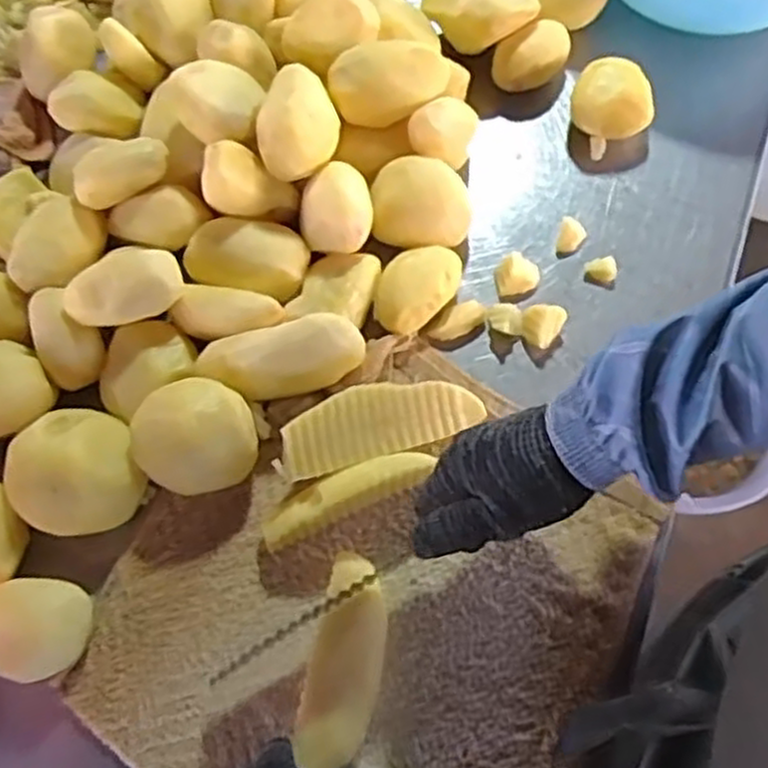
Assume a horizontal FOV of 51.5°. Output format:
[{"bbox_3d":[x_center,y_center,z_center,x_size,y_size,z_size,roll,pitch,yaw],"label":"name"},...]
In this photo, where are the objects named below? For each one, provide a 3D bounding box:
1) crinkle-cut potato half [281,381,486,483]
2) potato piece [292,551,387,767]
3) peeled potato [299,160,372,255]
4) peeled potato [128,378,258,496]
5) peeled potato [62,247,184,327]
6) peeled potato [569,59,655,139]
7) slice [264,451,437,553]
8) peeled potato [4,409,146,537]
[{"bbox_3d":[-0.003,0.024,0.542,0.139,0.020,0.049,-14,94,-16],"label":"crinkle-cut potato half"},{"bbox_3d":[-0.023,0.167,0.487,0.041,0.026,0.125,8,66,4],"label":"potato piece"},{"bbox_3d":[-0.037,-0.134,0.592,0.052,0.048,0.064,-6,65,-3],"label":"peeled potato"},{"bbox_3d":[-0.126,0.037,0.530,0.076,0.055,0.071,0,65,0],"label":"peeled potato"},{"bbox_3d":[-0.181,-0.066,0.553,0.079,0.033,0.042,-18,67,-8],"label":"peeled potato"},{"bbox_3d":[0.193,-0.238,0.676,0.068,0.051,0.058,17,66,8],"label":"peeled potato"},{"bbox_3d":[-0.026,0.073,0.529,0.115,0.037,0.027,-20,67,-9],"label":"slice"},{"bbox_3d":[-0.207,0.057,0.529,0.079,0.053,0.085,-17,66,-8],"label":"peeled potato"}]

